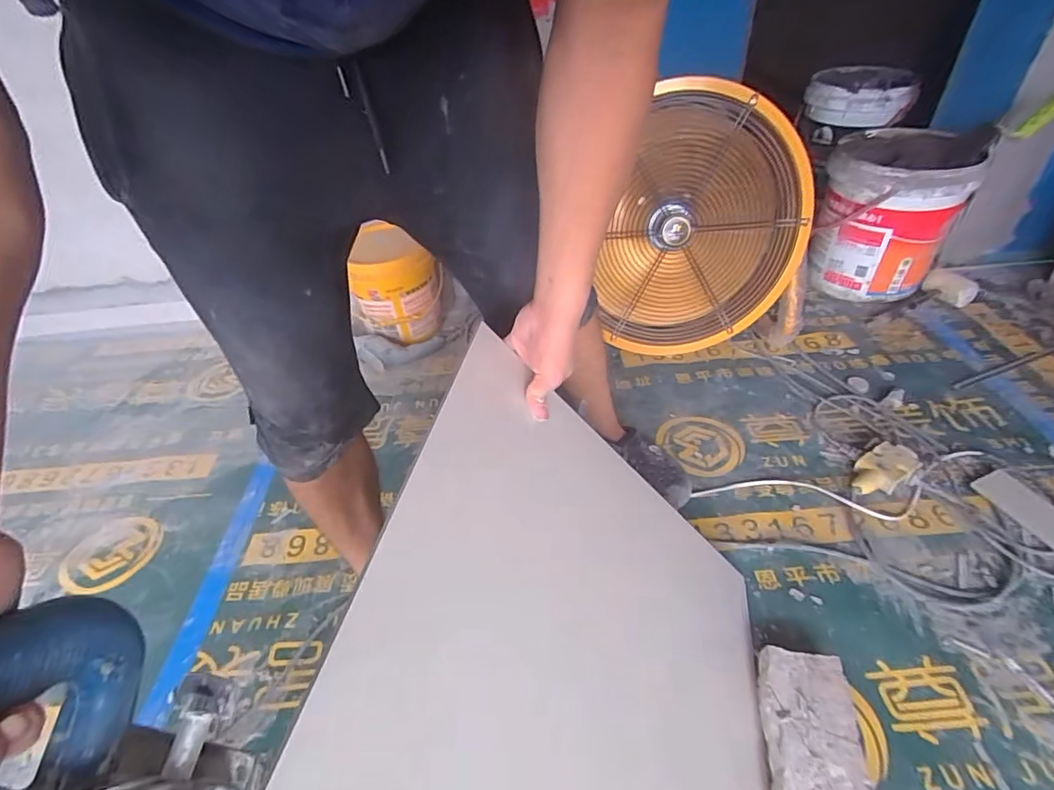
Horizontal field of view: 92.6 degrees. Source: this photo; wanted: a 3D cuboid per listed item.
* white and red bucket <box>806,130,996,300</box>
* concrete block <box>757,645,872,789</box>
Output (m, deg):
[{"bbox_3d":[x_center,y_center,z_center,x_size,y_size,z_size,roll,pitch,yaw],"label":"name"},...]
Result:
[{"bbox_3d":[0.912,-0.451,1.282,0.278,0.340,0.307,22,46,31],"label":"white and red bucket"},{"bbox_3d":[0.361,0.449,0.641,0.113,0.050,0.227,4,40,13],"label":"concrete block"}]

